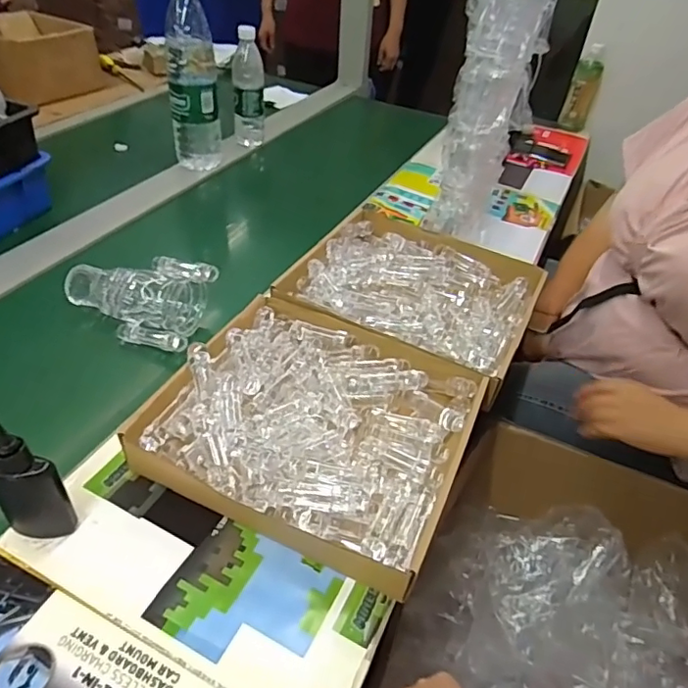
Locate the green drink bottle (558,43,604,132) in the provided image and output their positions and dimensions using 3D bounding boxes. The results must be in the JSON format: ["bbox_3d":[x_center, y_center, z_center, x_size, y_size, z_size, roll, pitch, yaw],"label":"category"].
[{"bbox_3d":[0.629,-0.664,1.442,0.056,0.203,0.062,-22,48,-29],"label":"green drink bottle"}]

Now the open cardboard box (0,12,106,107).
[{"bbox_3d":[-0.745,-0.686,1.304,0.200,0.143,0.263,29,46,24],"label":"open cardboard box"}]

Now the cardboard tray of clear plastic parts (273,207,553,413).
[{"bbox_3d":[0.109,-0.084,0.787,0.315,0.043,0.302,22,43,18],"label":"cardboard tray of clear plastic parts"}]

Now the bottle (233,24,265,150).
[{"bbox_3d":[-0.202,-0.536,1.157,0.061,0.233,0.054,-7,43,-15],"label":"bottle"}]

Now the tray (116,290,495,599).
[{"bbox_3d":[-0.025,0.079,0.590,0.303,0.059,0.287,21,43,16],"label":"tray"}]

